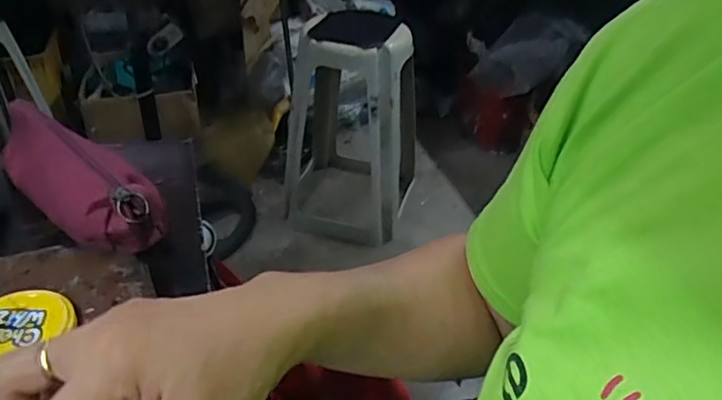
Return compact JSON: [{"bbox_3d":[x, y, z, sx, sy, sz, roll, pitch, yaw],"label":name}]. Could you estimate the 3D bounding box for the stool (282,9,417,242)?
[{"bbox_3d":[-0.013,-0.262,1.655,0.357,0.560,0.480,9,35,6],"label":"stool"}]

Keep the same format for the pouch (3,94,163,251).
[{"bbox_3d":[-0.259,-0.024,0.524,0.212,0.062,0.068,29,42,31],"label":"pouch"}]

